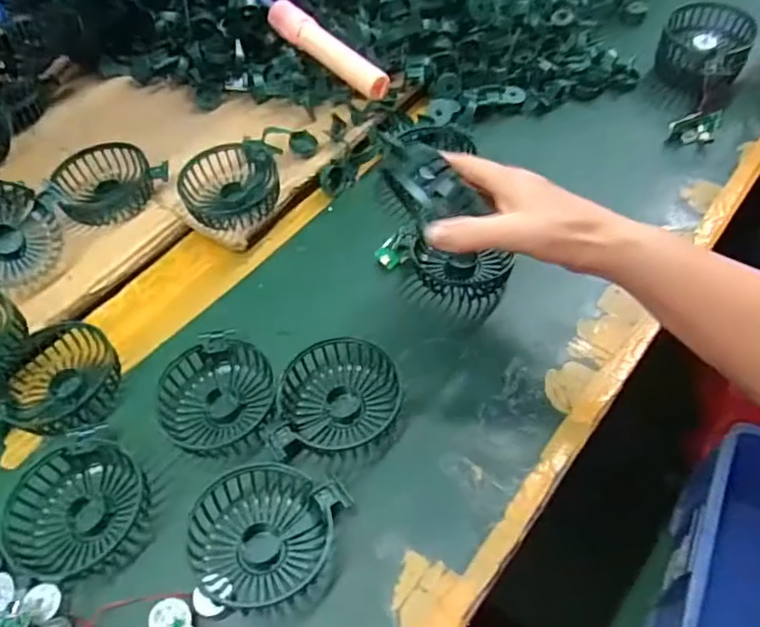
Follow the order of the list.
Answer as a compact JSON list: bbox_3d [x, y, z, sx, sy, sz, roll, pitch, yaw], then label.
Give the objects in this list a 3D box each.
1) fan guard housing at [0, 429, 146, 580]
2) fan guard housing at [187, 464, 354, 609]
[{"bbox_3d":[-0.203,0.127,0.390,0.083,0.024,0.084,-37,60,-20],"label":"fan guard housing"},{"bbox_3d":[-0.072,0.139,0.368,0.091,0.025,0.081,2,55,6],"label":"fan guard housing"}]

